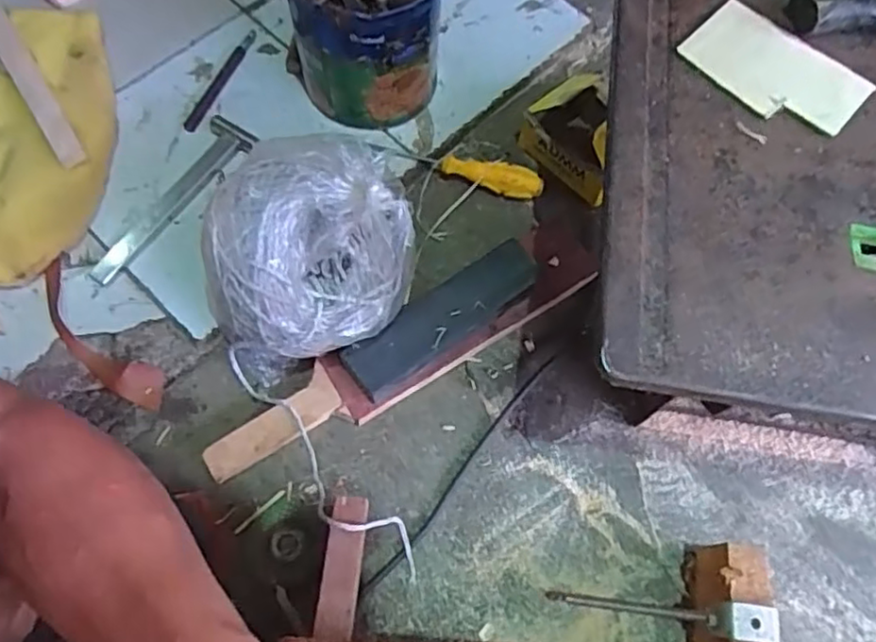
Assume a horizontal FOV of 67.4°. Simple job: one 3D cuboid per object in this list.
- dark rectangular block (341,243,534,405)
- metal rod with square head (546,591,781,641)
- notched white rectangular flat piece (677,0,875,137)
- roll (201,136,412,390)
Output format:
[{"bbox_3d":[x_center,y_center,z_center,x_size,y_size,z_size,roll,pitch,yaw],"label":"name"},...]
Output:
[{"bbox_3d":[0.008,-0.006,0.603,0.198,0.024,0.053,-35,73,-15],"label":"dark rectangular block"},{"bbox_3d":[0.169,0.226,0.512,0.171,0.018,0.026,-6,61,32],"label":"metal rod with square head"},{"bbox_3d":[0.240,-0.179,0.468,0.121,0.007,0.078,41,70,14],"label":"notched white rectangular flat piece"},{"bbox_3d":[-0.111,-0.048,0.558,0.170,0.199,0.146,-22,69,-12],"label":"roll"}]

